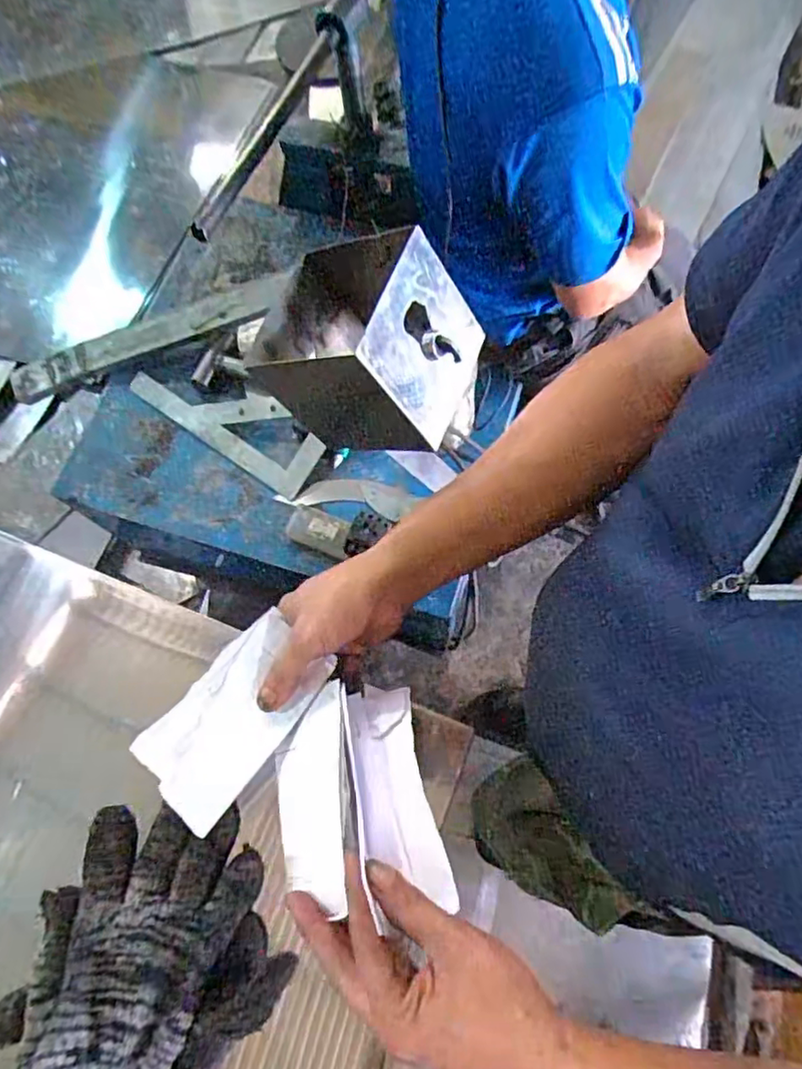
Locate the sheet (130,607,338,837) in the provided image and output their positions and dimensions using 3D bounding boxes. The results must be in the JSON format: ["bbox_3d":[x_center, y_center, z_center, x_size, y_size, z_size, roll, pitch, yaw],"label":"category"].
[{"bbox_3d":[-0.125,0.135,0.452,0.079,0.011,0.151,39,82,10],"label":"sheet"}]

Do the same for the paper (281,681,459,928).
[{"bbox_3d":[-0.035,0.182,0.426,0.110,0.050,0.151,-10,70,-7],"label":"paper"}]

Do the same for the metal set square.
[{"bbox_3d":[-0.314,-0.221,1.098,0.379,0.014,0.130,35,96,7],"label":"metal set square"}]

